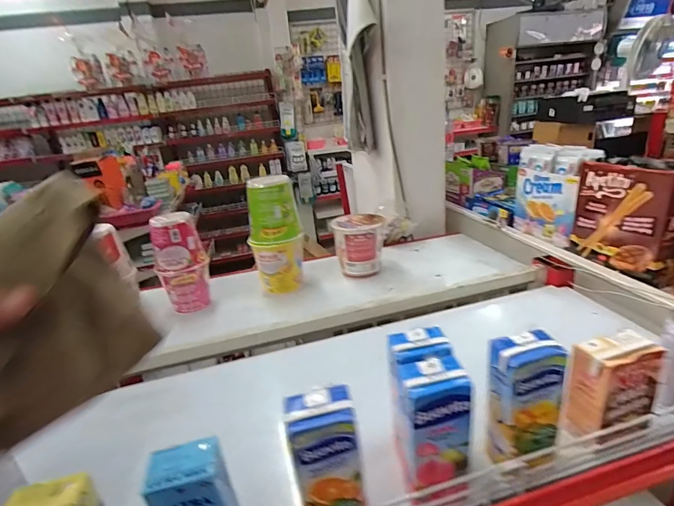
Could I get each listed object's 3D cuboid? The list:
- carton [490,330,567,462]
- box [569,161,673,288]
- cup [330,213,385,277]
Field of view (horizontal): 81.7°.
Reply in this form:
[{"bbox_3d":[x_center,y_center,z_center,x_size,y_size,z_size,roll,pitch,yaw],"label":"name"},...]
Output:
[{"bbox_3d":[0.164,0.129,0.343,0.056,0.117,0.032,-4,22,6],"label":"carton"},{"bbox_3d":[0.502,-0.061,0.667,0.082,0.171,0.177,-11,22,-11],"label":"box"},{"bbox_3d":[0.045,-0.019,0.804,0.100,0.110,0.100,-9,22,-6],"label":"cup"}]

